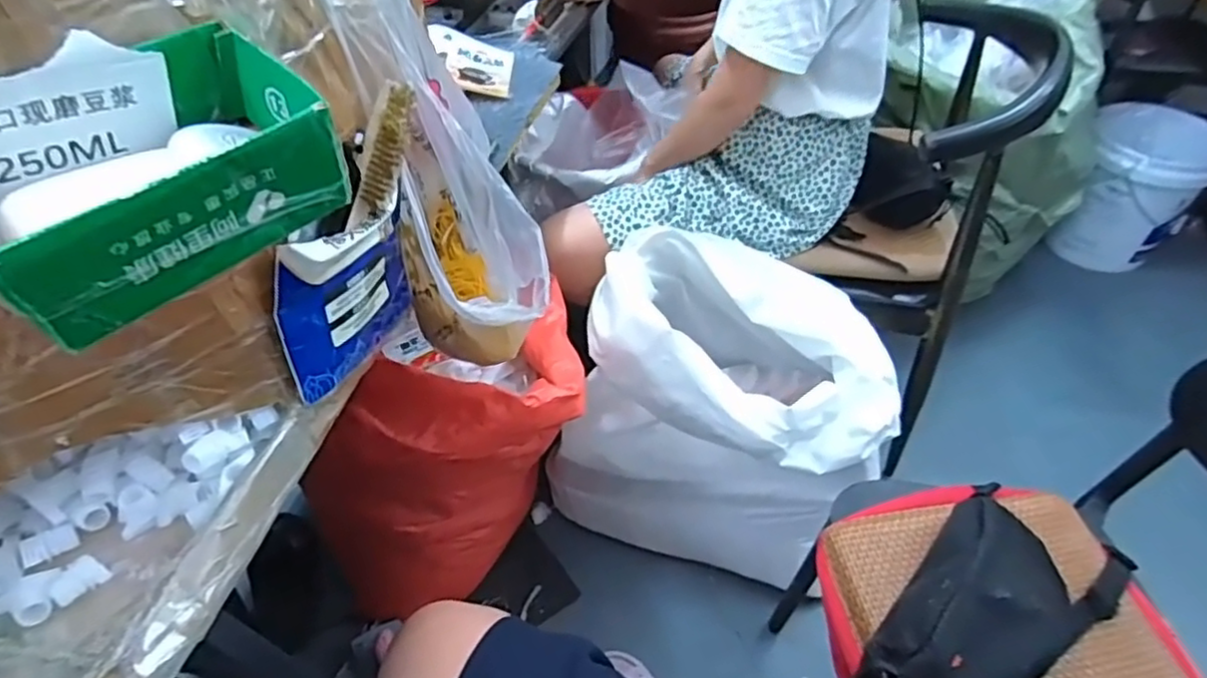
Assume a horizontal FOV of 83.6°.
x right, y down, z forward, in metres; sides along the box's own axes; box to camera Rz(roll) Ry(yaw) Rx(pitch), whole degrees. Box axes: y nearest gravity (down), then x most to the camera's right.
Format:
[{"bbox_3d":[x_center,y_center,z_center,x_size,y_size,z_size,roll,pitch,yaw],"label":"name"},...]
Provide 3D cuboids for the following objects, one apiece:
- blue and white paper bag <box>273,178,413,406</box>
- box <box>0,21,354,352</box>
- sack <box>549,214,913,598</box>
[{"bbox_3d":[-0.190,-0.038,0.522,0.028,0.146,0.147,15,48,15],"label":"blue and white paper bag"},{"bbox_3d":[-0.207,-0.075,0.310,0.086,0.074,0.152,32,54,27],"label":"box"},{"bbox_3d":[0.183,0.120,1.071,0.465,0.475,0.279,15,48,15],"label":"sack"}]

